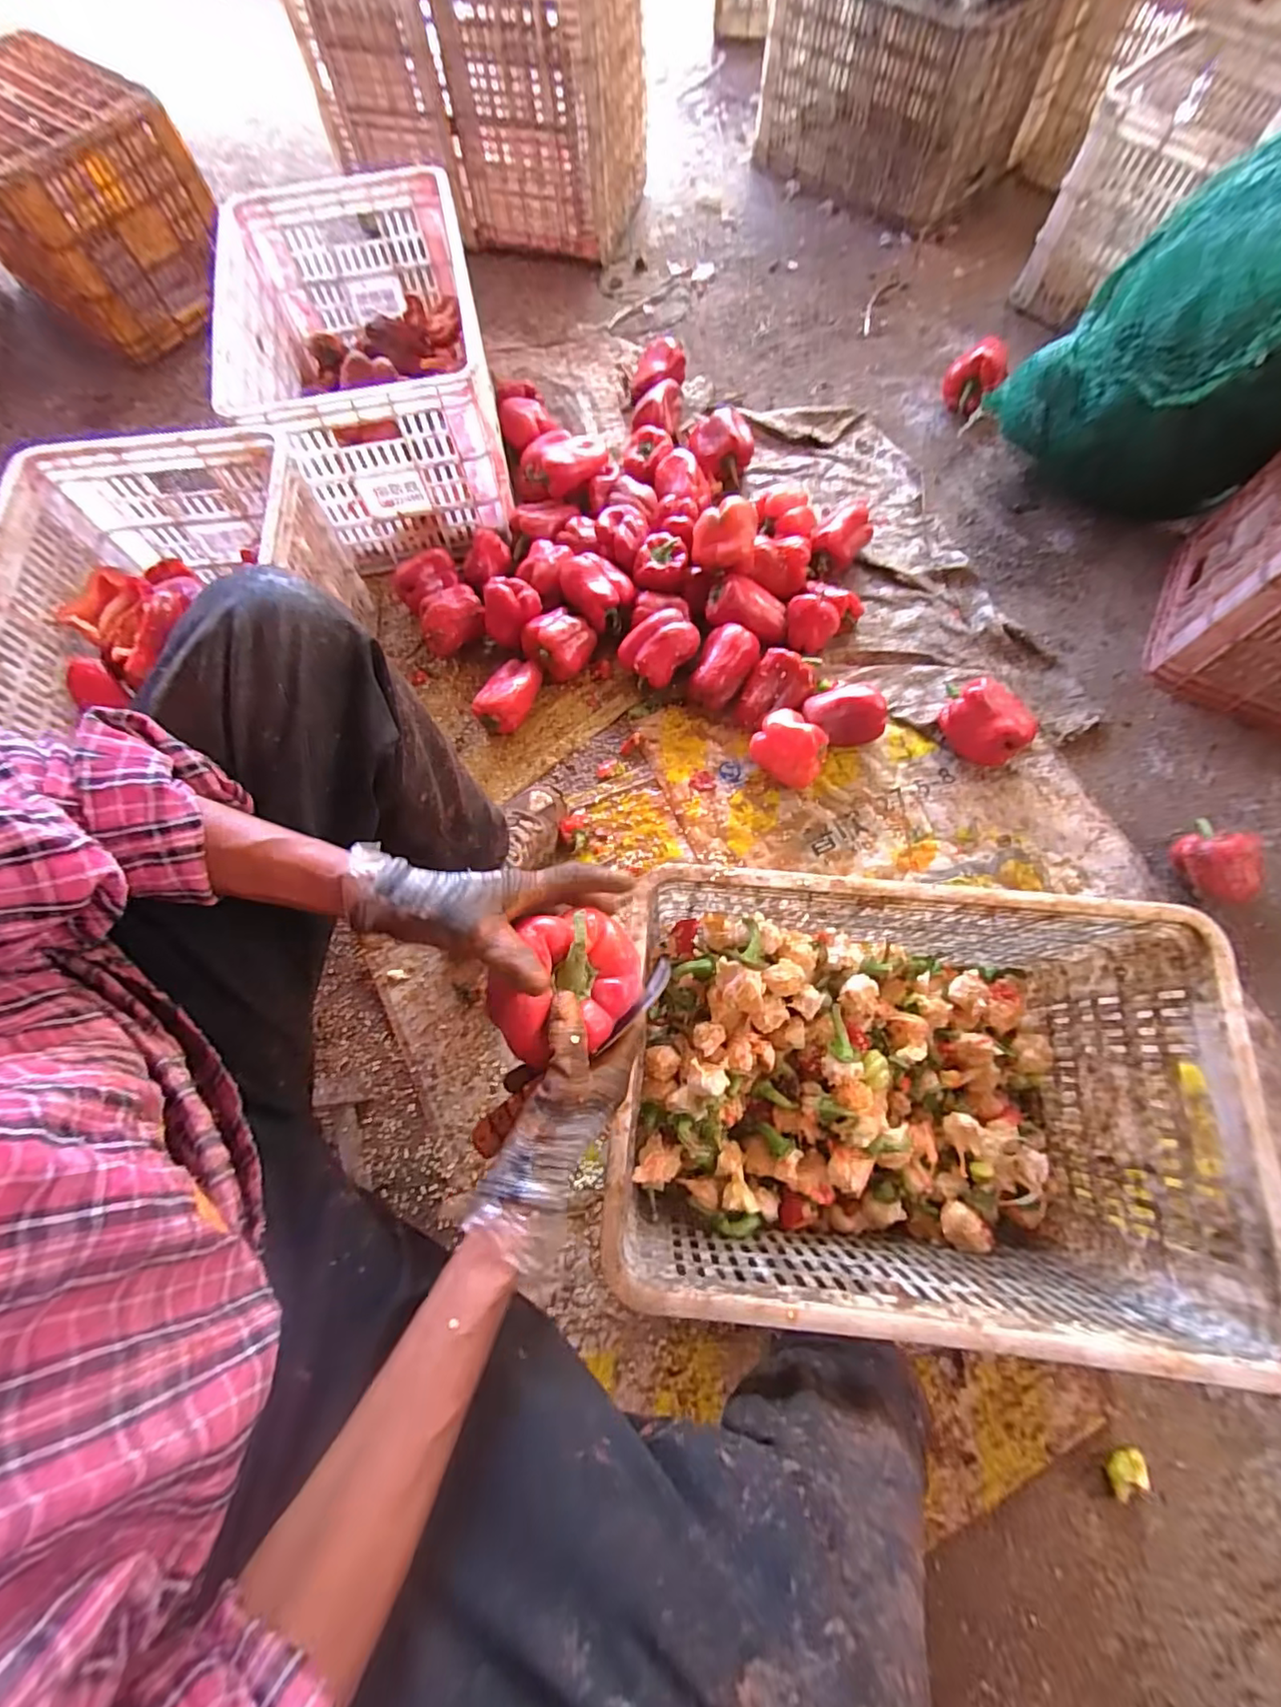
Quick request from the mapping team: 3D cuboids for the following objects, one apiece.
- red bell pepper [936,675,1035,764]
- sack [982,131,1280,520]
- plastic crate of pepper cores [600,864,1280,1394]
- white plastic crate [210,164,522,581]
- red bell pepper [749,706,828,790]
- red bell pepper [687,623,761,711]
[{"bbox_3d":[0.497,-0.193,0.868,0.098,0.078,0.134,-39,74,-10],"label":"red bell pepper"},{"bbox_3d":[0.816,-0.692,0.833,0.353,0.434,0.361,-7,71,0],"label":"sack"},{"bbox_3d":[0.243,0.233,0.603,0.507,0.250,0.341,4,72,4],"label":"plastic crate of pepper cores"},{"bbox_3d":[-0.446,-0.813,0.966,0.361,0.239,0.550,-12,71,-3],"label":"white plastic crate"},{"bbox_3d":[0.214,-0.148,0.860,0.101,0.088,0.085,37,77,13],"label":"red bell pepper"},{"bbox_3d":[0.127,-0.281,0.914,0.082,0.078,0.120,24,73,8],"label":"red bell pepper"}]

